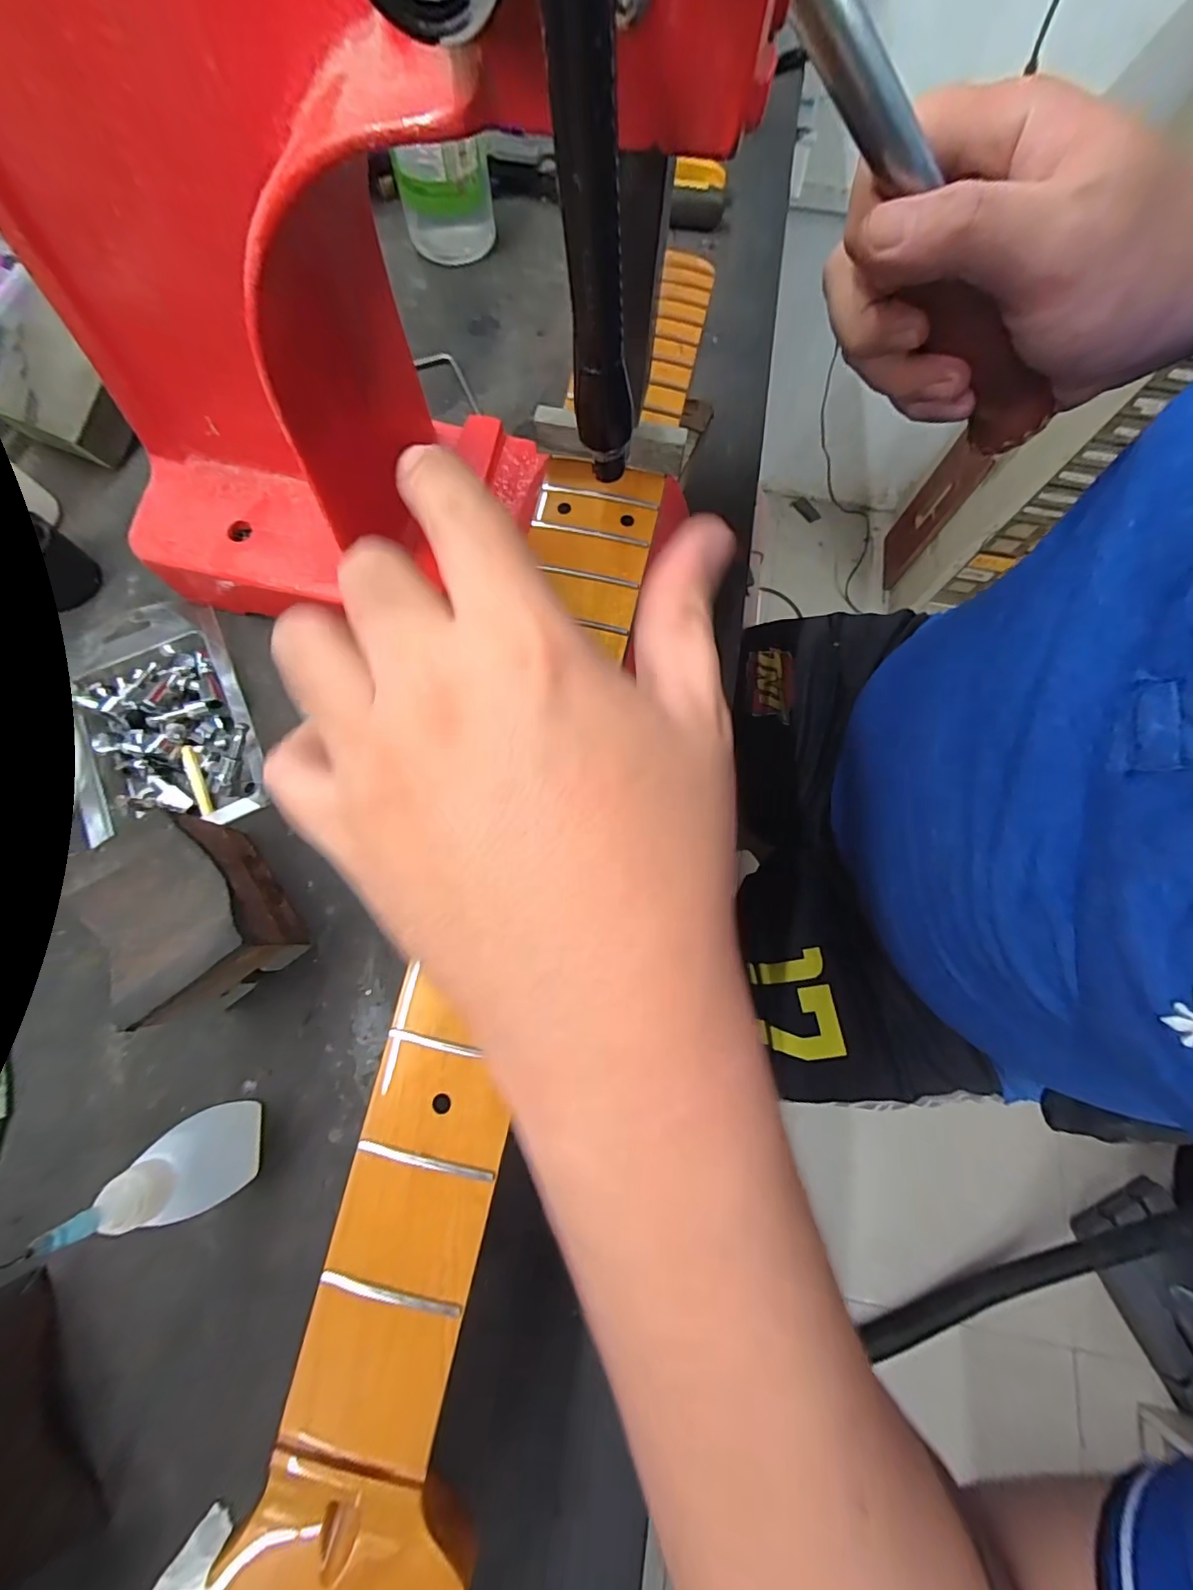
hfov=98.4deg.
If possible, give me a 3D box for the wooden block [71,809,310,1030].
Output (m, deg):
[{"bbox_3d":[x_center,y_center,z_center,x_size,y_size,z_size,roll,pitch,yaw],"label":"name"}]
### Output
[{"bbox_3d":[-0.172,0.056,0.226,0.052,0.057,0.074,-40,78,-12],"label":"wooden block"}]

